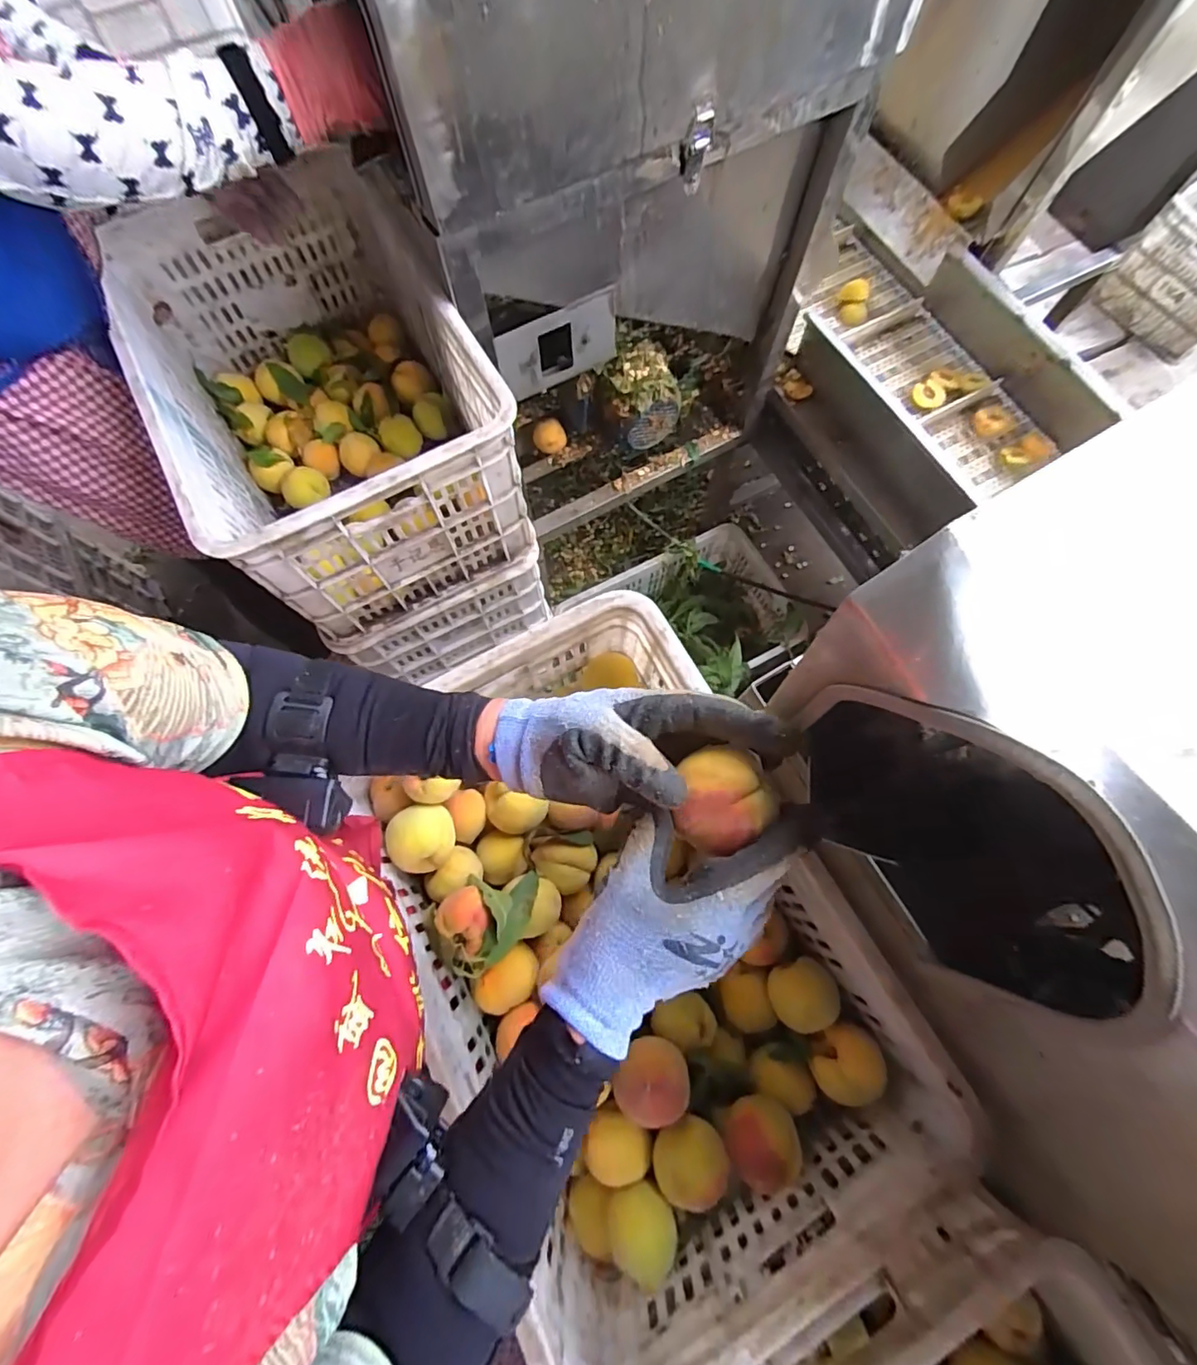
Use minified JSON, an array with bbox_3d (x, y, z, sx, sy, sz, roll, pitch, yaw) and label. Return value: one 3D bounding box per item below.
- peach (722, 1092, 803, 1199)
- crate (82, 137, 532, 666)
[{"bbox_3d":[0.142,0.401,0.469,0.062,0.055,0.064,0,74,1],"label":"peach"},{"bbox_3d":[-0.355,-0.378,0.757,0.346,0.291,0.515,-28,76,-6],"label":"crate"}]

